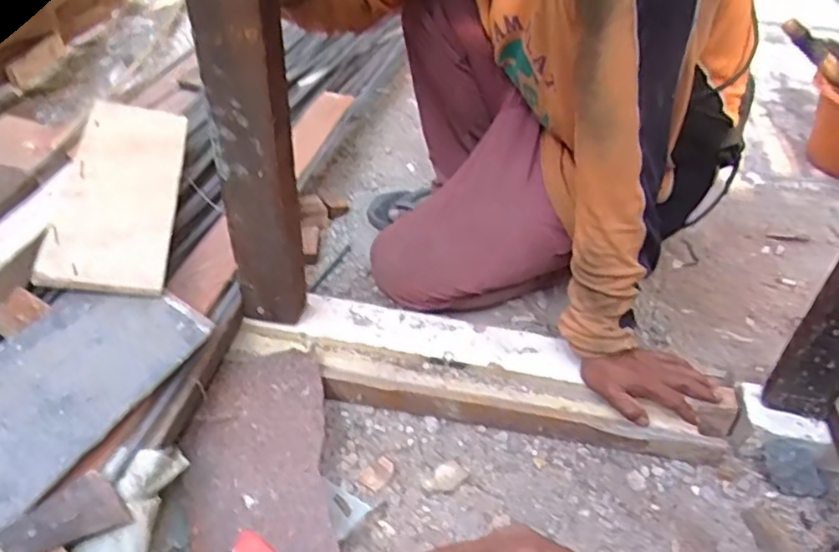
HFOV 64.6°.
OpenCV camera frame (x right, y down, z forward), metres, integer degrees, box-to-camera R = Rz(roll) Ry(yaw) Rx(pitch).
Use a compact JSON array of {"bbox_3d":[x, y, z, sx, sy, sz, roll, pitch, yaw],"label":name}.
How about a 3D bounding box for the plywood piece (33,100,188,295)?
[{"bbox_3d":[-0.391,-0.118,0.881,0.132,0.014,0.377,10,41,-22],"label":"plywood piece"}]

